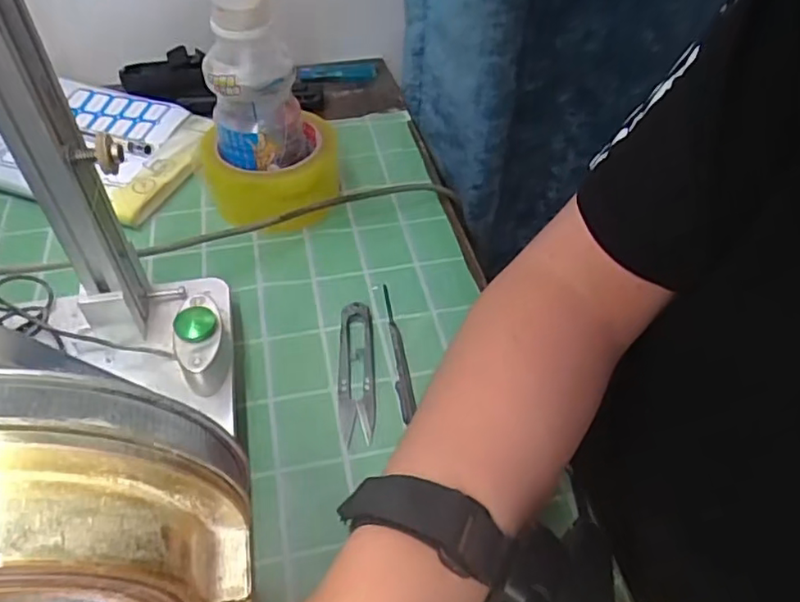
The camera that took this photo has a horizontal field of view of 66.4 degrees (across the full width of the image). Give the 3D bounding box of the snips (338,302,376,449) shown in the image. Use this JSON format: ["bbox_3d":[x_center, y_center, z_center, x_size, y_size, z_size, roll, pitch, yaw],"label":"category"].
[{"bbox_3d":[-0.027,0.041,0.382,0.023,0.010,0.097,-3,48,-3],"label":"snips"}]

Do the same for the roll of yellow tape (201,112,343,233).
[{"bbox_3d":[-0.100,-0.108,0.480,0.102,0.058,0.102,0,48,0],"label":"roll of yellow tape"}]

